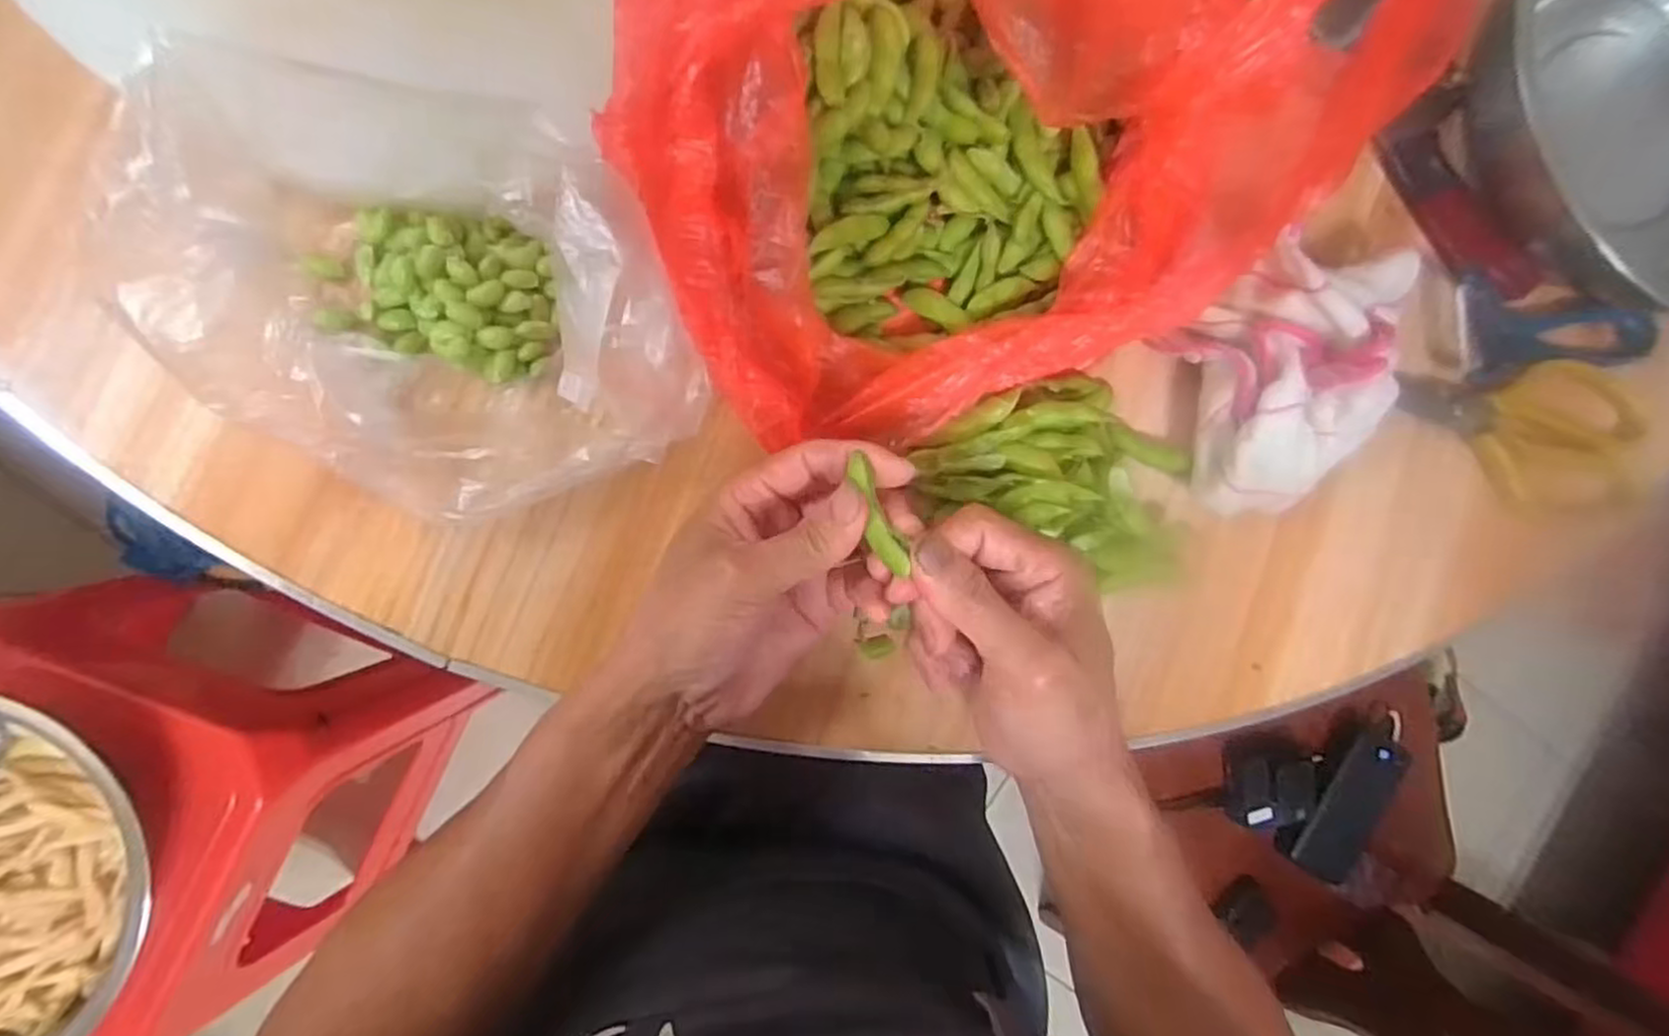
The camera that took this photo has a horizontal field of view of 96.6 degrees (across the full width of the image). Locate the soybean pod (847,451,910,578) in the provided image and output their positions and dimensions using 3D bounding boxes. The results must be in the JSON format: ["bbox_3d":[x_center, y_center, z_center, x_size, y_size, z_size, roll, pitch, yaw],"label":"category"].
[{"bbox_3d":[0.017,-0.001,0.292,0.013,0.008,0.046,-19,83,-7],"label":"soybean pod"}]

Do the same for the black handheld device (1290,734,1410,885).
[{"bbox_3d":[0.518,0.290,0.744,0.077,0.014,0.149,34,86,-7],"label":"black handheld device"}]

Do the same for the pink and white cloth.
[{"bbox_3d":[0.240,-0.069,0.379,0.111,0.061,0.129,-3,89,-8],"label":"pink and white cloth"}]

